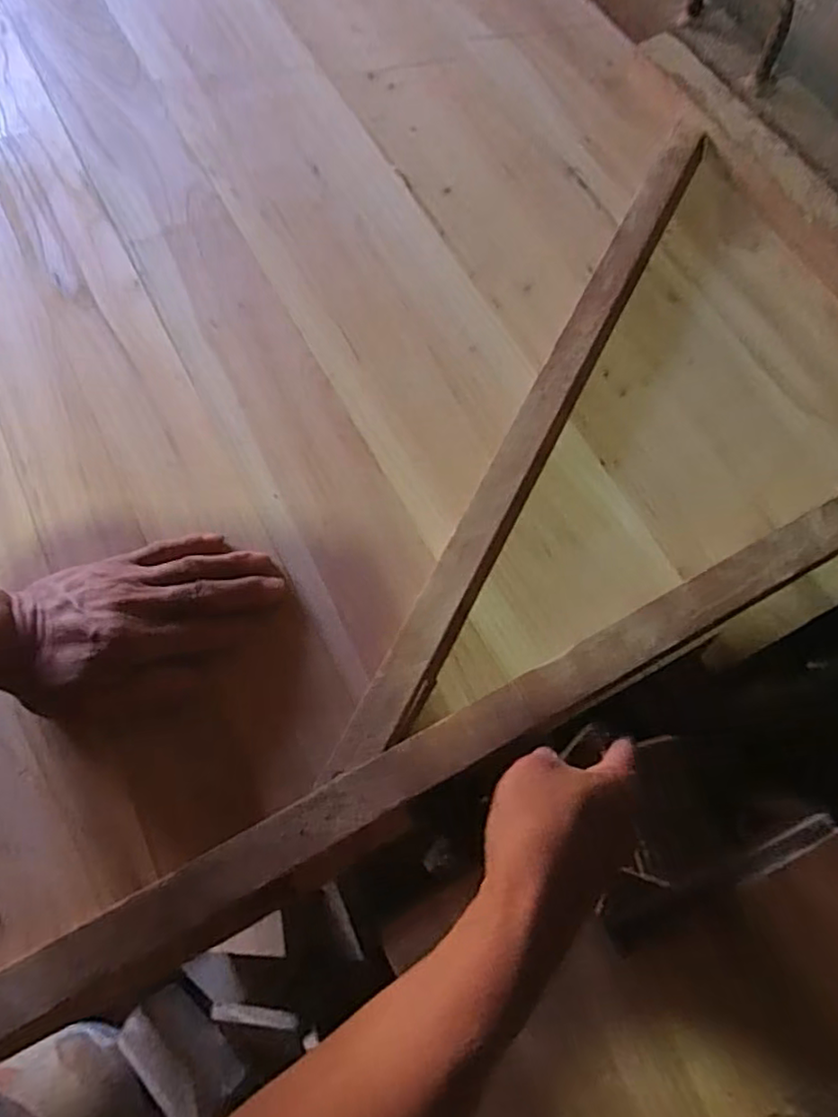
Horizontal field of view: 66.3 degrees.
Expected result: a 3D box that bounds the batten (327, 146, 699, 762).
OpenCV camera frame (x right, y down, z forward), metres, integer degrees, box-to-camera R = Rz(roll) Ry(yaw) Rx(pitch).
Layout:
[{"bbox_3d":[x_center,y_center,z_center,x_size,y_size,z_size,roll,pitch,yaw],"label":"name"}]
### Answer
[{"bbox_3d":[0.097,-0.116,0.482,0.030,0.025,0.585,26,73,10],"label":"batten"}]

